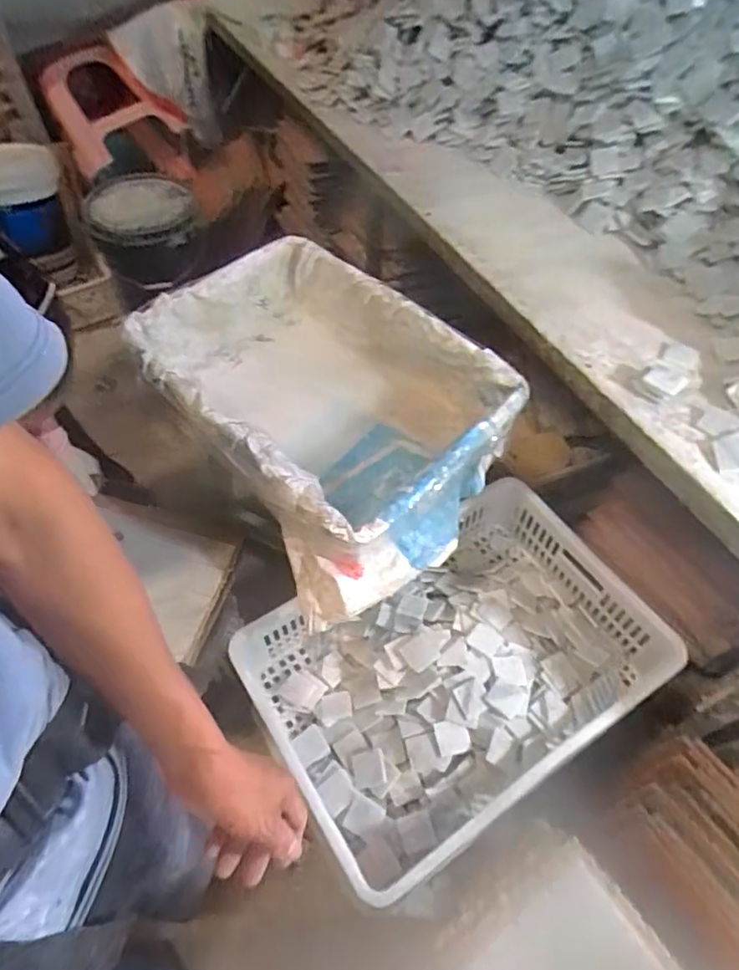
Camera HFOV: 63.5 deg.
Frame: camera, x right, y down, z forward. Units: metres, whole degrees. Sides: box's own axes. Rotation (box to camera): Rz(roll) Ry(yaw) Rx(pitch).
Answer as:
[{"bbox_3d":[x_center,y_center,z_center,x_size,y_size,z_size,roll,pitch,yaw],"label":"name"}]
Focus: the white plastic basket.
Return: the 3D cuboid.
[{"bbox_3d":[0.132,0.284,0.946,0.584,0.132,0.404,-27,58,-20],"label":"white plastic basket"}]

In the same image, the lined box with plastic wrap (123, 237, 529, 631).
[{"bbox_3d":[-0.080,-0.127,0.998,0.423,0.210,0.600,-34,61,-24],"label":"lined box with plastic wrap"}]

